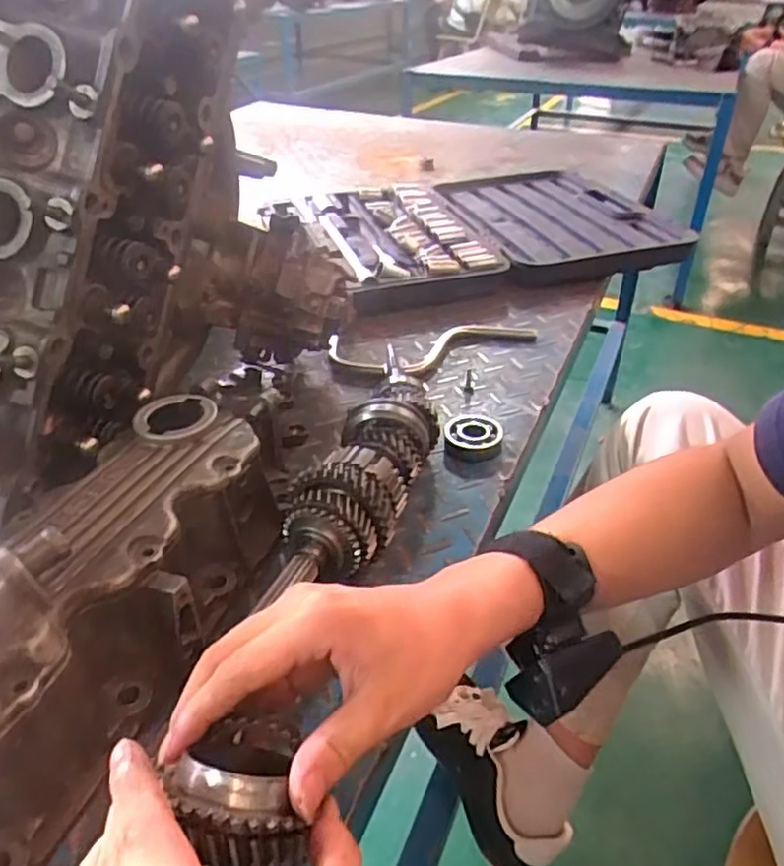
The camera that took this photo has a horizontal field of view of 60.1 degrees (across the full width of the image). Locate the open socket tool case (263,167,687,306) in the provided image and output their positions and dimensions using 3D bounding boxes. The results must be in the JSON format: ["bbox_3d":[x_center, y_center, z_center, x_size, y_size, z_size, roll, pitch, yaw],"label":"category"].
[{"bbox_3d":[0.129,-0.310,1.021,0.530,0.045,0.387,-13,39,-17],"label":"open socket tool case"}]

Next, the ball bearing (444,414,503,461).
[{"bbox_3d":[0.073,0.002,0.607,0.049,0.016,0.058,5,37,6],"label":"ball bearing"}]

